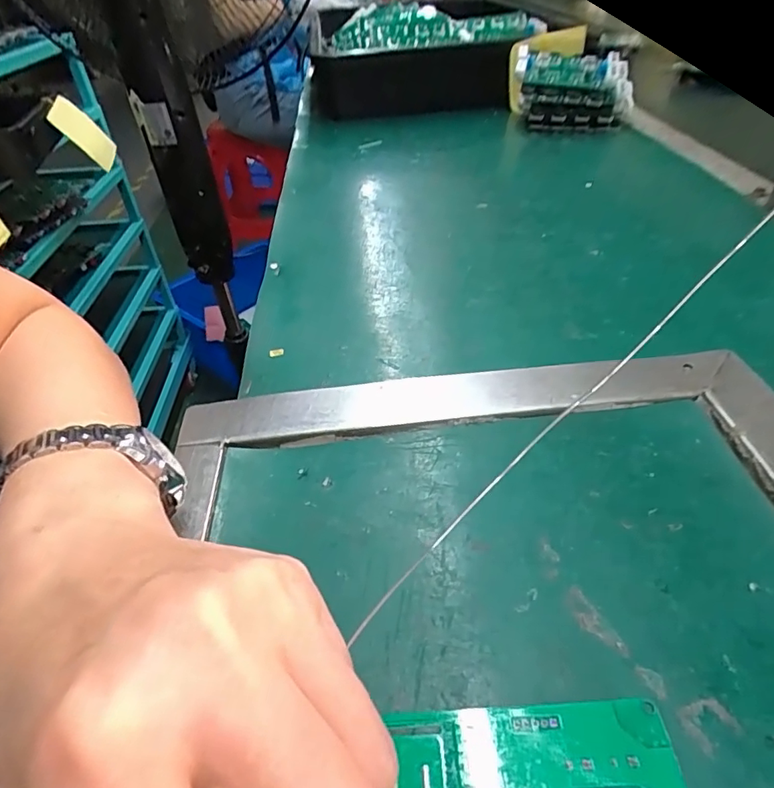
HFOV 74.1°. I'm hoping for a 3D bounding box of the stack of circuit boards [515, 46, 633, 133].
[{"bbox_3d":[0.211,-0.350,0.589,0.129,0.067,0.077,7,44,11],"label":"stack of circuit boards"}]

